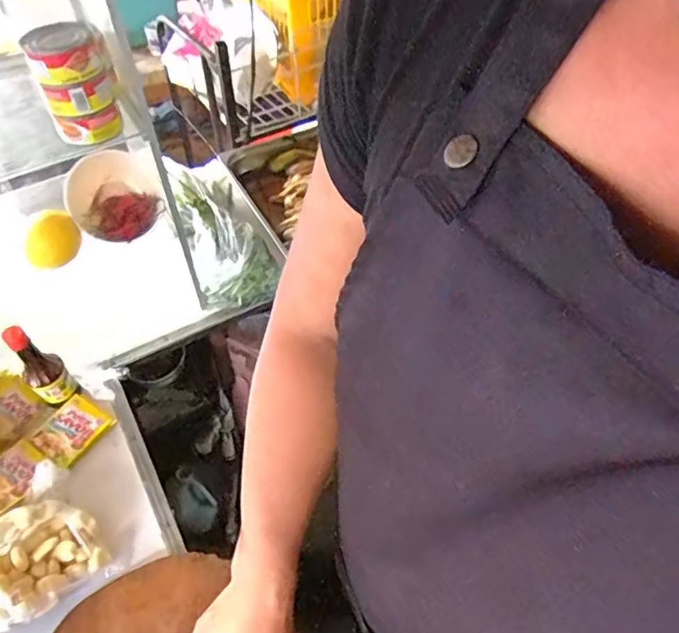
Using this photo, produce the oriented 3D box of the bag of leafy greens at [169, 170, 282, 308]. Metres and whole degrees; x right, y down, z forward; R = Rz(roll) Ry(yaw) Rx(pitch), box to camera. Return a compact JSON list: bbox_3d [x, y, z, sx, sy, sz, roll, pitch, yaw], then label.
[{"bbox_3d":[-0.187,-0.136,0.869,0.115,0.075,0.259,-18,54,-16],"label":"bag of leafy greens"}]

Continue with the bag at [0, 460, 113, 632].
[{"bbox_3d":[-0.348,0.250,0.582,0.146,0.055,0.137,-35,61,-27],"label":"bag"}]

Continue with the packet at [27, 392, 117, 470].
[{"bbox_3d":[-0.346,0.146,0.699,0.068,0.017,0.081,29,56,19],"label":"packet"}]

